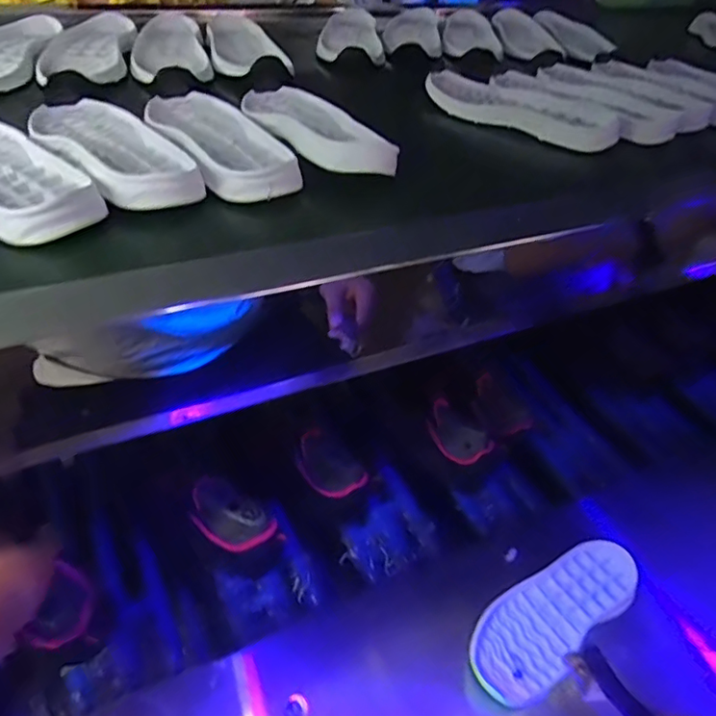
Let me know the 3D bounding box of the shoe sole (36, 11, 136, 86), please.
[{"bbox_3d":[-0.290,-0.337,0.608,0.082,0.020,0.213,-4,42,-12],"label":"shoe sole"}]

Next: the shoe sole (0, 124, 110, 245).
[{"bbox_3d":[-0.251,-0.134,0.387,0.077,0.024,0.198,-31,52,-35],"label":"shoe sole"}]

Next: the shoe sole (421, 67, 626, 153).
[{"bbox_3d":[0.156,-0.256,0.576,0.201,0.023,0.088,34,48,29],"label":"shoe sole"}]

